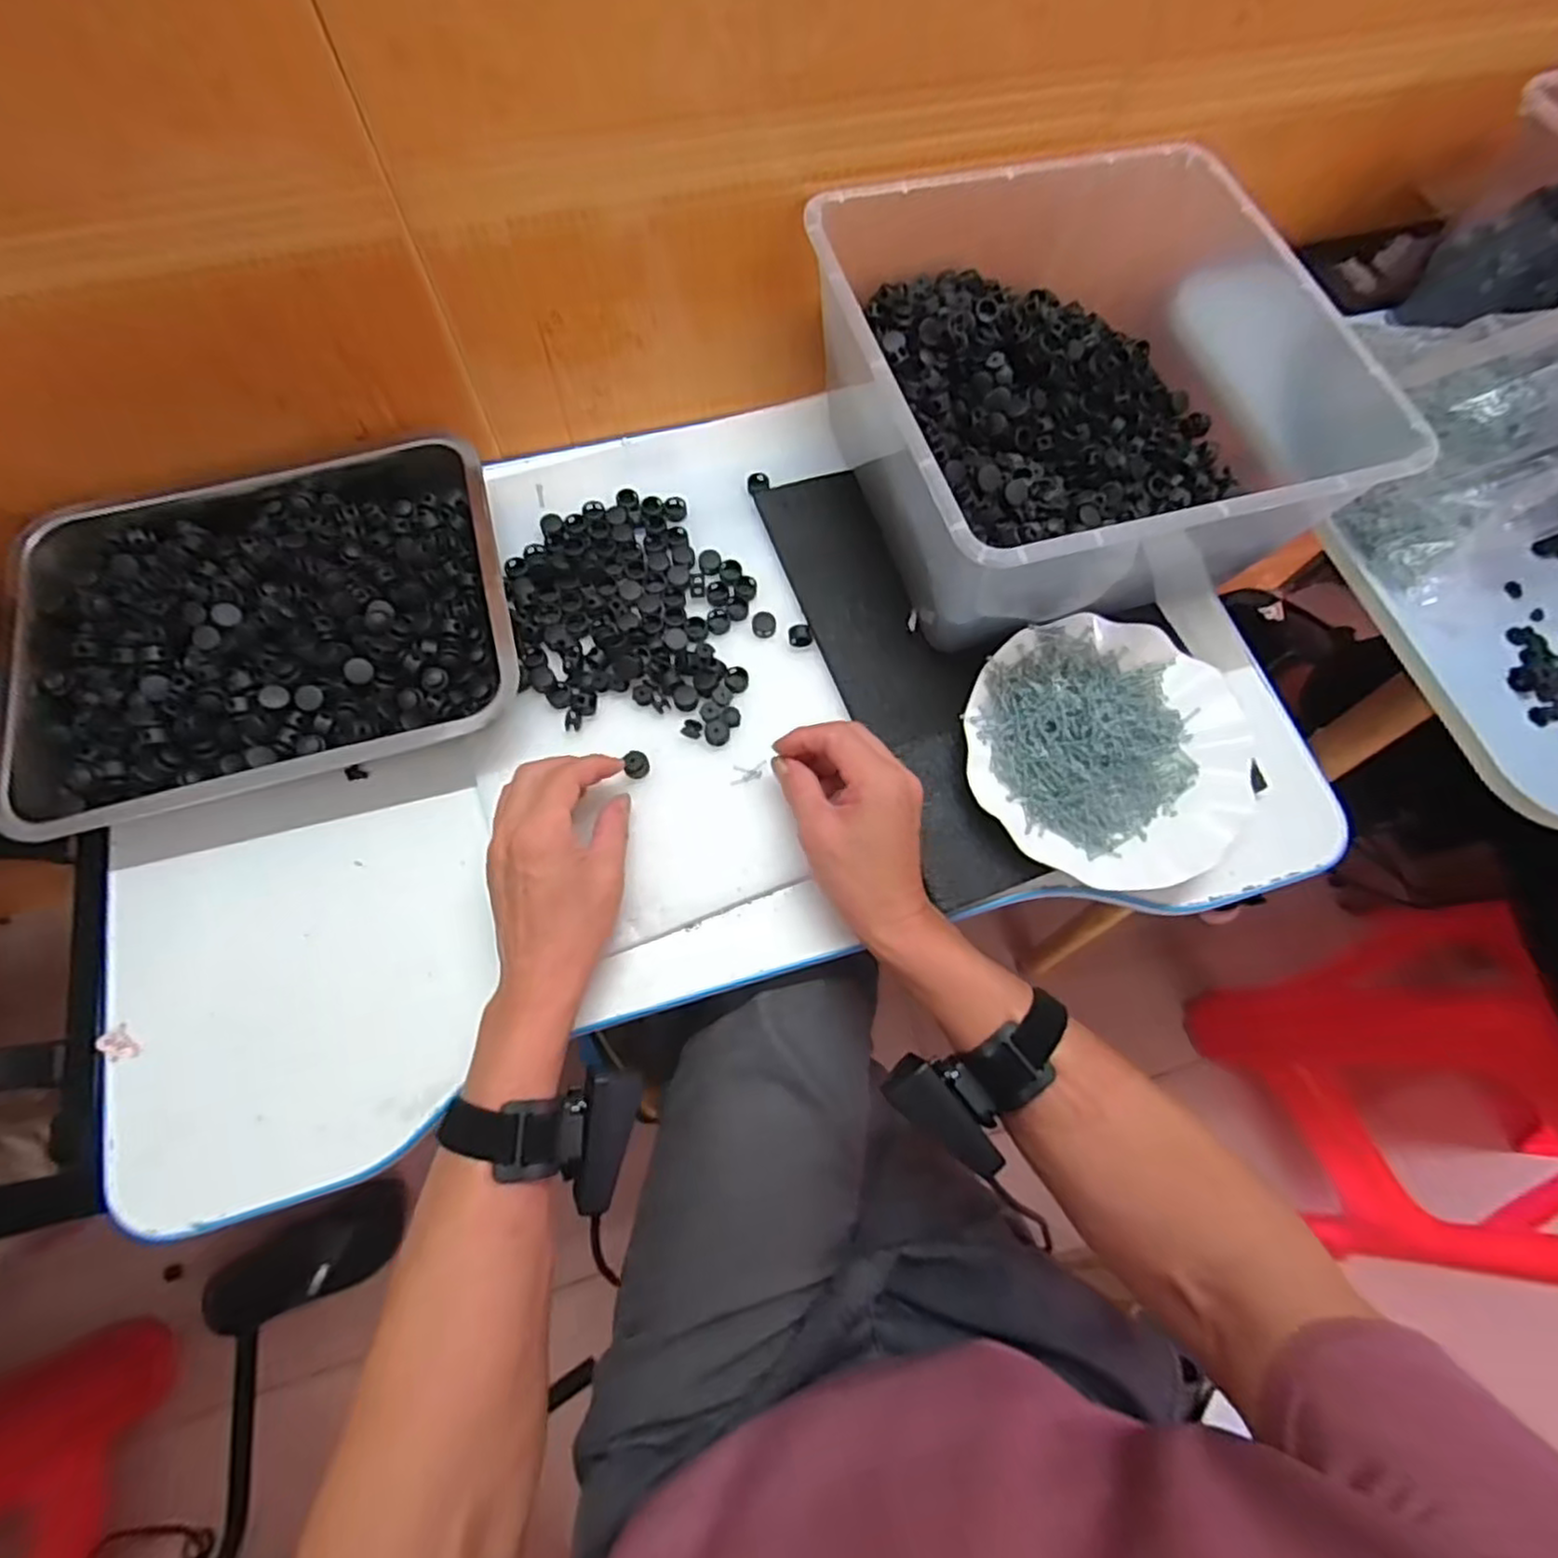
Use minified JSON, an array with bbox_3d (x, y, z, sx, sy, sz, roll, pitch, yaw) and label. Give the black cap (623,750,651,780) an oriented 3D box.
[{"bbox_3d":[-0.093,-0.010,0.479,0.014,0.011,0.018,3,70,-1],"label":"black cap"}]

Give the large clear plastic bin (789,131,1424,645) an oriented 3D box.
[{"bbox_3d":[0.202,-0.256,0.499,0.311,0.139,0.296,-16,71,-7],"label":"large clear plastic bin"}]

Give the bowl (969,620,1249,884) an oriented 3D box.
[{"bbox_3d":[0.216,-0.020,0.475,0.185,0.034,0.177,1,70,-2],"label":"bowl"}]

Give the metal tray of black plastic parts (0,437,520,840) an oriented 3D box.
[{"bbox_3d":[-0.343,-0.119,0.486,0.312,0.046,0.264,-13,71,-7],"label":"metal tray of black plastic parts"}]

